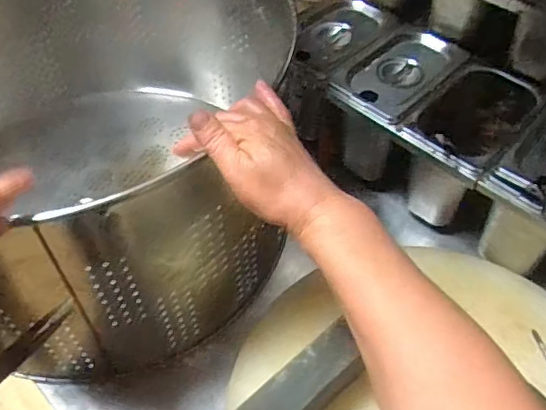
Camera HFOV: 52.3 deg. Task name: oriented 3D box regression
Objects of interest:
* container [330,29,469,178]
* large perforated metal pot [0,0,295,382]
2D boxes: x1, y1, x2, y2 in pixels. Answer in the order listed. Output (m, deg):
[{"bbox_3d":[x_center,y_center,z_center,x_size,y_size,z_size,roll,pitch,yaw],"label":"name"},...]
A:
[{"bbox_3d":[0.153,-0.133,0.731,0.175,0.125,0.113,-36,60,-25],"label":"container"},{"bbox_3d":[-0.224,-0.095,0.672,0.486,0.301,0.445,0,52,0],"label":"large perforated metal pot"}]

